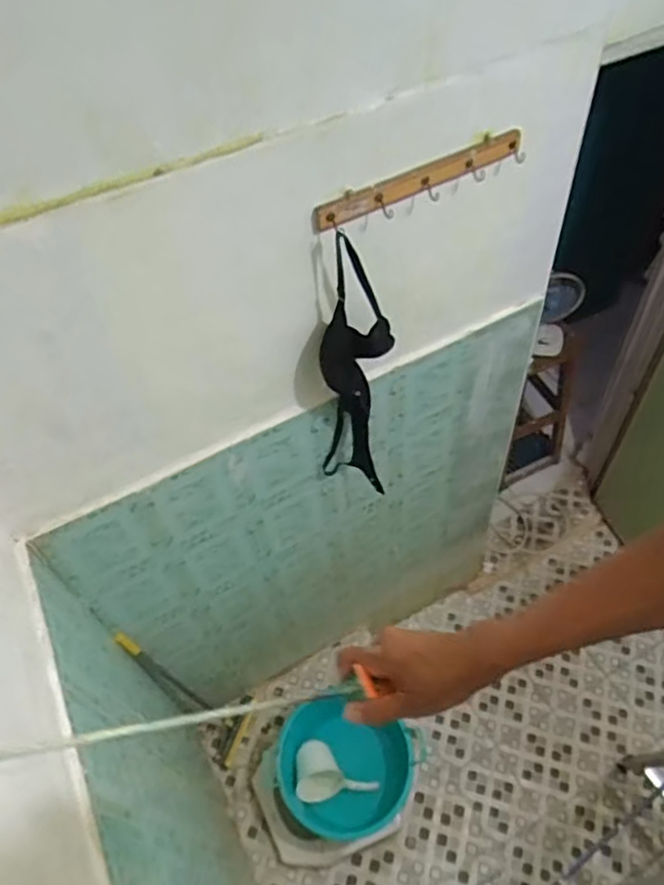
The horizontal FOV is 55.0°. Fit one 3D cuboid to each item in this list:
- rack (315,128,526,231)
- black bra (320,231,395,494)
[{"bbox_3d":[0.154,-0.435,1.077,0.415,0.072,0.036,-23,54,-12],"label":"rack"},{"bbox_3d":[0.041,-0.124,1.286,0.148,0.610,0.090,6,53,11],"label":"black bra"}]

